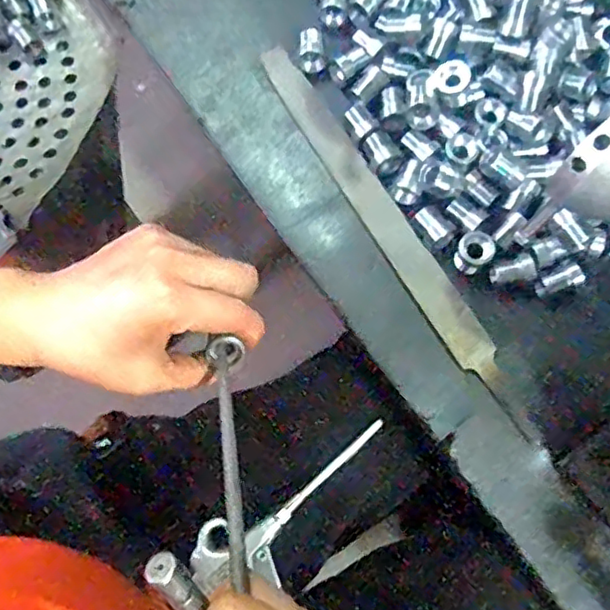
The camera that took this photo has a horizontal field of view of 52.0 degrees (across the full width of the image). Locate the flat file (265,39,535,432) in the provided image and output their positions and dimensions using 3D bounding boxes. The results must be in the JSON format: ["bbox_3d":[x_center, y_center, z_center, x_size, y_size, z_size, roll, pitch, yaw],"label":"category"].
[{"bbox_3d":[0.051,-0.052,0.390,0.025,0.005,0.282,-30,75,-8],"label":"flat file"}]

